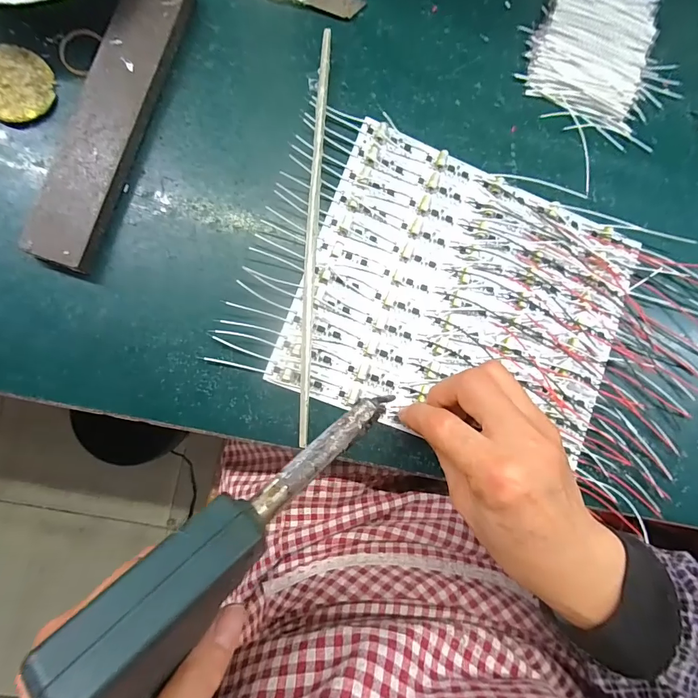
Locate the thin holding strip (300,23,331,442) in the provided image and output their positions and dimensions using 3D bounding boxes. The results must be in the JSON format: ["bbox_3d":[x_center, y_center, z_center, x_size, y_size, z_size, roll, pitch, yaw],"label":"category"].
[{"bbox_3d":[-0.024,-0.077,0.267,0.008,0.012,0.273,4,86,-8],"label":"thin holding strip"}]

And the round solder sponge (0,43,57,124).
[{"bbox_3d":[-0.206,-0.162,0.246,0.045,0.005,0.044,1,87,-9],"label":"round solder sponge"}]

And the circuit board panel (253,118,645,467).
[{"bbox_3d":[0.086,-0.032,0.285,0.227,0.009,0.192,21,84,-7],"label":"circuit board panel"}]

